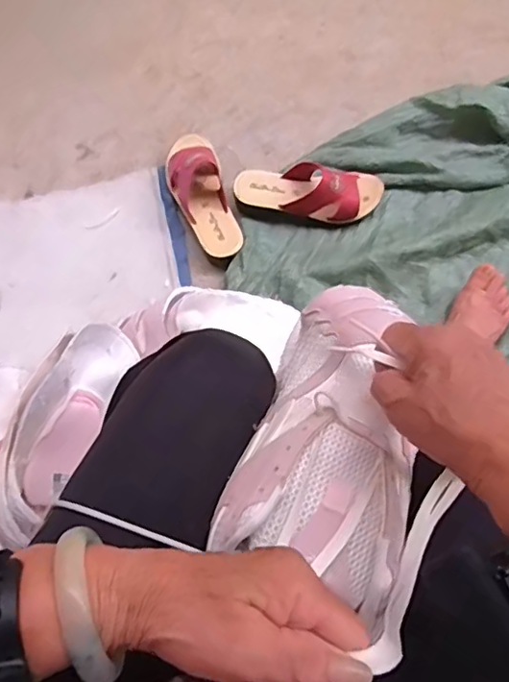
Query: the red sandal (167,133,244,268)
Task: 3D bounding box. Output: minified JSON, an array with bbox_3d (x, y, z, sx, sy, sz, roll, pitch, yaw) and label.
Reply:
[{"bbox_3d":[-0.083,-0.228,0.869,0.085,0.064,0.232,-15,72,-7],"label":"red sandal"}]

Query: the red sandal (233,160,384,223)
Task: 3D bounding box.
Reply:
[{"bbox_3d":[0.086,-0.235,0.868,0.229,0.063,0.085,4,71,0],"label":"red sandal"}]

